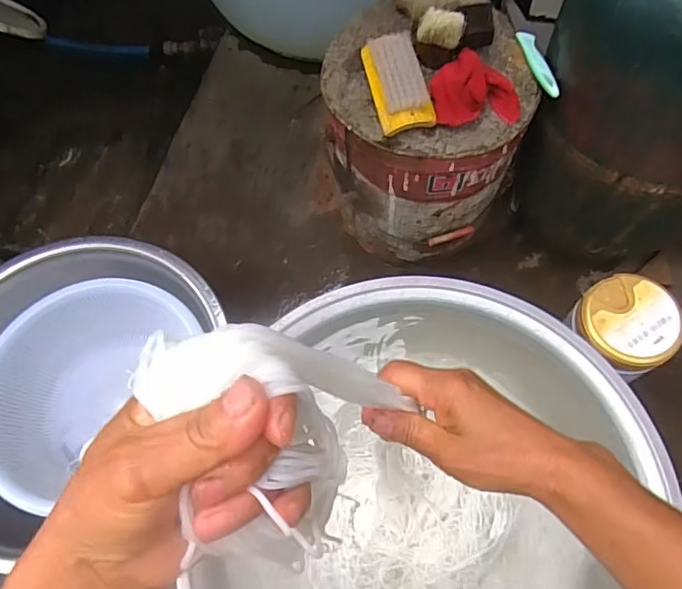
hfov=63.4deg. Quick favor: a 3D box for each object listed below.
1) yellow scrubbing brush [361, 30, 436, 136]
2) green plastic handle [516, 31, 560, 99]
[{"bbox_3d":[0.066,-0.250,0.646,0.060,0.046,0.114,-14,65,-4],"label":"yellow scrubbing brush"},{"bbox_3d":[0.242,-0.283,0.678,0.020,0.013,0.103,-14,65,-4],"label":"green plastic handle"}]

